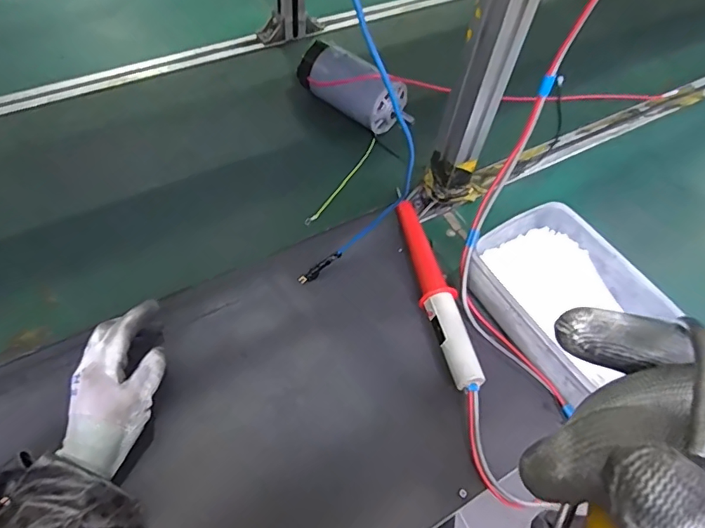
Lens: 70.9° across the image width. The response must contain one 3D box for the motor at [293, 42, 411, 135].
[{"bbox_3d":[0.005,-0.257,0.746,0.190,0.087,0.076,40,61,21],"label":"motor"}]

